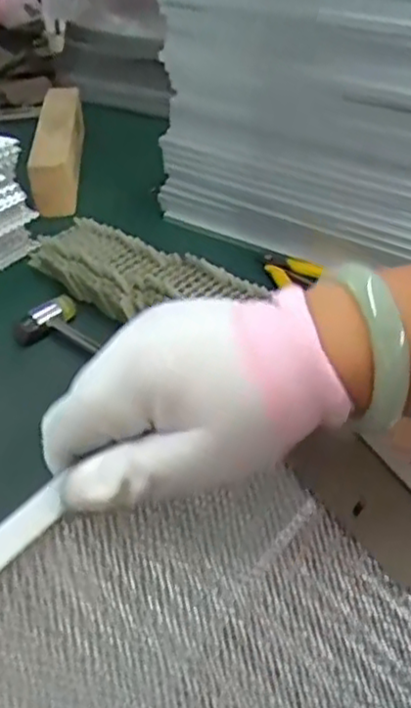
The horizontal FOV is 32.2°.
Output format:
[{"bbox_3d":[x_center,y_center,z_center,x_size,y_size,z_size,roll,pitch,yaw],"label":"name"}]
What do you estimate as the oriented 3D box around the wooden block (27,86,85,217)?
[{"bbox_3d":[-0.187,-0.268,0.912,0.051,0.070,0.231,-3,38,-3],"label":"wooden block"}]

